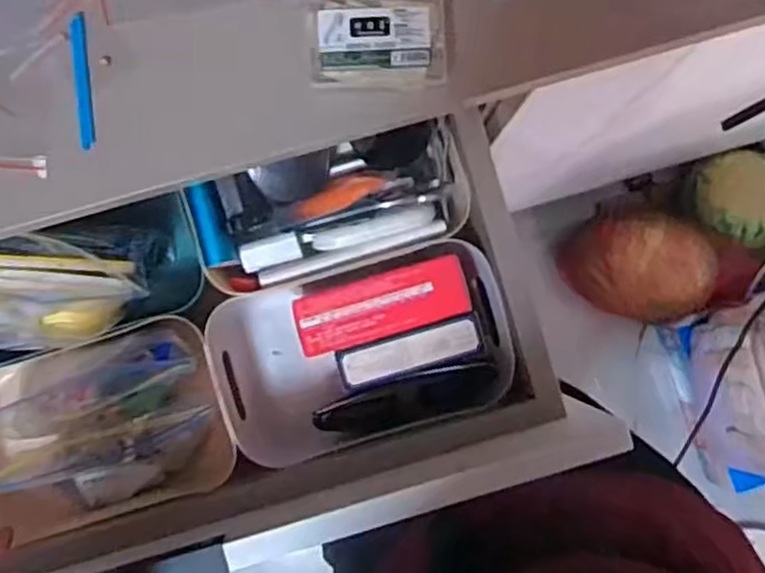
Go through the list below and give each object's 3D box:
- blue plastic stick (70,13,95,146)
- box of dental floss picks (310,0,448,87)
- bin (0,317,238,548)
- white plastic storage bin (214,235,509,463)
[{"bbox_3d":[-0.176,-0.121,0.420,0.009,0.004,0.079,-6,88,-3],"label":"blue plastic stick"},{"bbox_3d":[-0.002,-0.141,0.417,0.075,0.025,0.051,-2,87,-3],"label":"box of dental floss picks"},{"bbox_3d":[-0.228,0.115,0.546,0.216,0.082,0.138,-17,88,-2],"label":"bin"},{"bbox_3d":[-0.017,0.052,0.552,0.218,0.090,0.131,-16,88,-2],"label":"white plastic storage bin"}]

